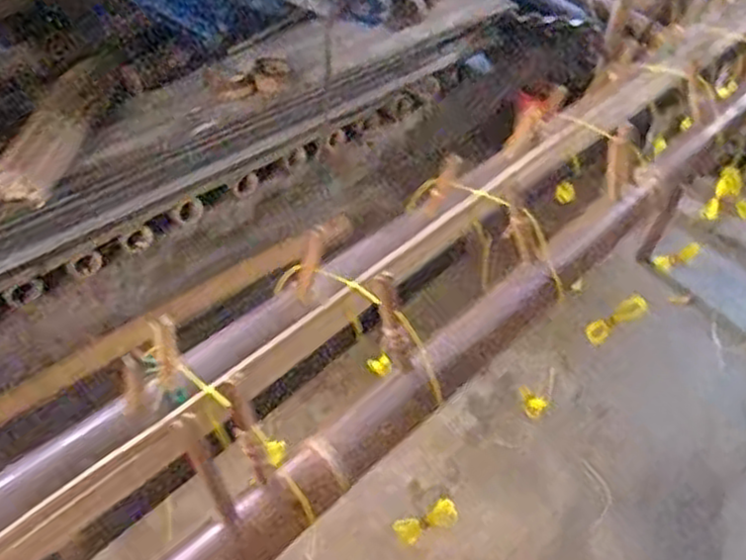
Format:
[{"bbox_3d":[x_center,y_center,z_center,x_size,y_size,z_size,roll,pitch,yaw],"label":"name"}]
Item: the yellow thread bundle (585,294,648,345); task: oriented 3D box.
[{"bbox_3d":[0.300,0.050,0.918,0.028,0.089,0.023,32,41,-12],"label":"yellow thread bundle"}]

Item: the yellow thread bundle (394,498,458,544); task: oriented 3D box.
[{"bbox_3d":[0.052,0.231,0.717,0.064,0.029,0.021,-29,41,13],"label":"yellow thread bundle"}]

